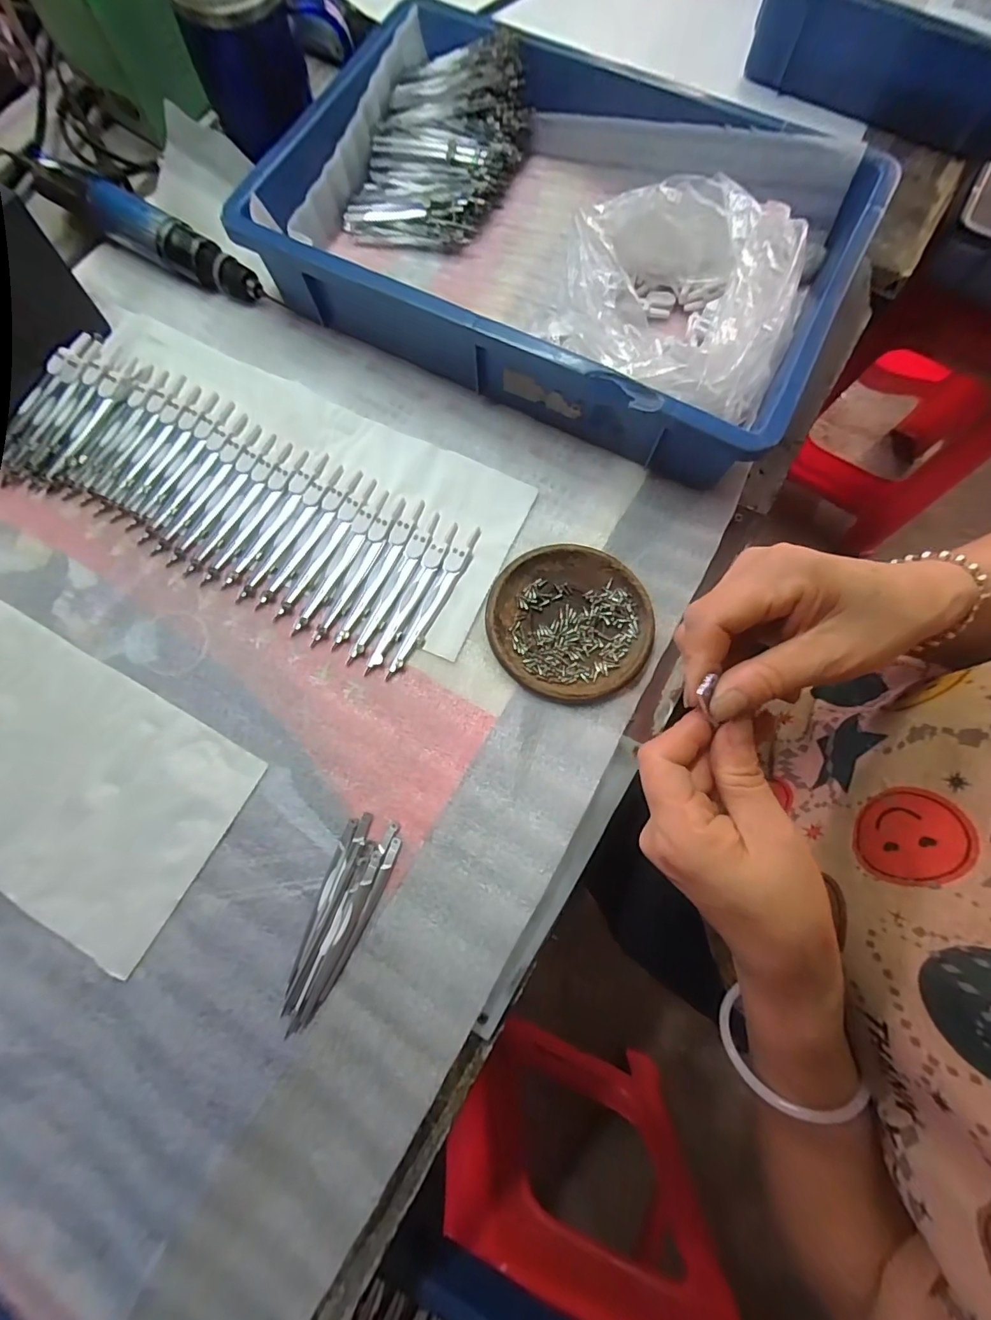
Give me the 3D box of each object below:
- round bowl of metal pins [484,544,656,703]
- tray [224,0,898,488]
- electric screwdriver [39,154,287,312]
[{"bbox_3d":[0.052,-0.026,0.356,0.113,0.016,0.108,0,76,0],"label":"round bowl of metal pins"},{"bbox_3d":[0.043,-0.340,0.393,0.415,0.083,0.277,27,78,6],"label":"tray"},{"bbox_3d":[-0.290,-0.360,0.422,0.226,0.034,0.035,29,78,6],"label":"electric screwdriver"}]

